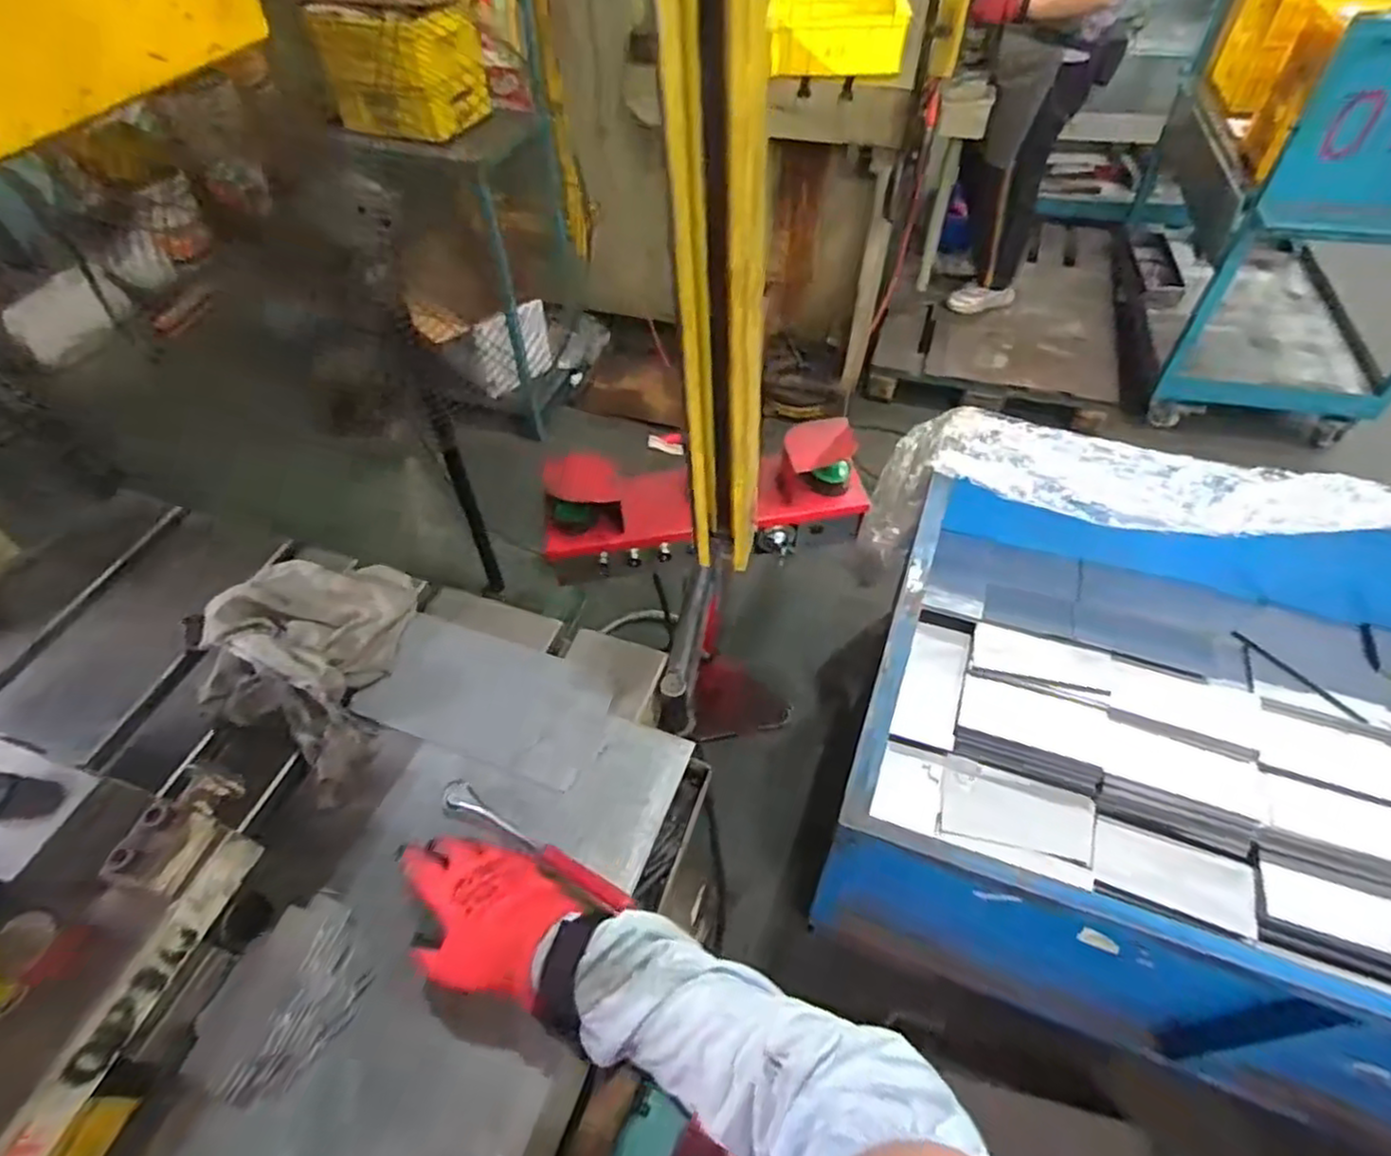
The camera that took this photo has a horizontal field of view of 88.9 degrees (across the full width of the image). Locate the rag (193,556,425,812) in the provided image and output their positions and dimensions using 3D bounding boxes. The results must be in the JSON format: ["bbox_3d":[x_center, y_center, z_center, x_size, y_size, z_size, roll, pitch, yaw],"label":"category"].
[{"bbox_3d":[-0.415,0.083,0.735,0.190,0.093,0.264,0,51,3],"label":"rag"}]

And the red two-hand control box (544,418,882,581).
[{"bbox_3d":[0.017,-0.133,1.229,0.545,0.174,0.163,-4,51,0],"label":"red two-hand control box"}]

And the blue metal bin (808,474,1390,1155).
[{"bbox_3d":[0.999,0.350,1.275,1.300,0.569,0.922,15,53,16],"label":"blue metal bin"}]

